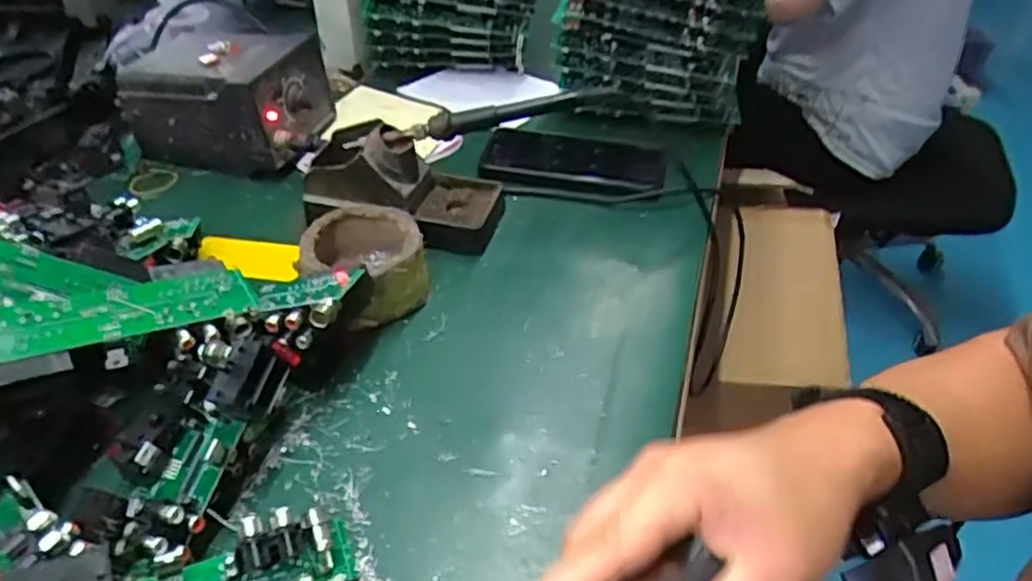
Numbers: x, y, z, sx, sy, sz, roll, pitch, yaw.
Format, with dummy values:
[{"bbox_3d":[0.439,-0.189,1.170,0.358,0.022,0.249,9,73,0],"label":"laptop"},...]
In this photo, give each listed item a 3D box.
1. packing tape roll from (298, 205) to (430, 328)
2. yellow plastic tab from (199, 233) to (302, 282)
[{"bbox_3d":[-0.107,-0.019,0.477,0.086,0.048,0.093,-24,47,-26],"label":"packing tape roll"},{"bbox_3d":[-0.210,-0.025,0.530,0.074,0.030,0.008,7,9,-8],"label":"yellow plastic tab"}]

